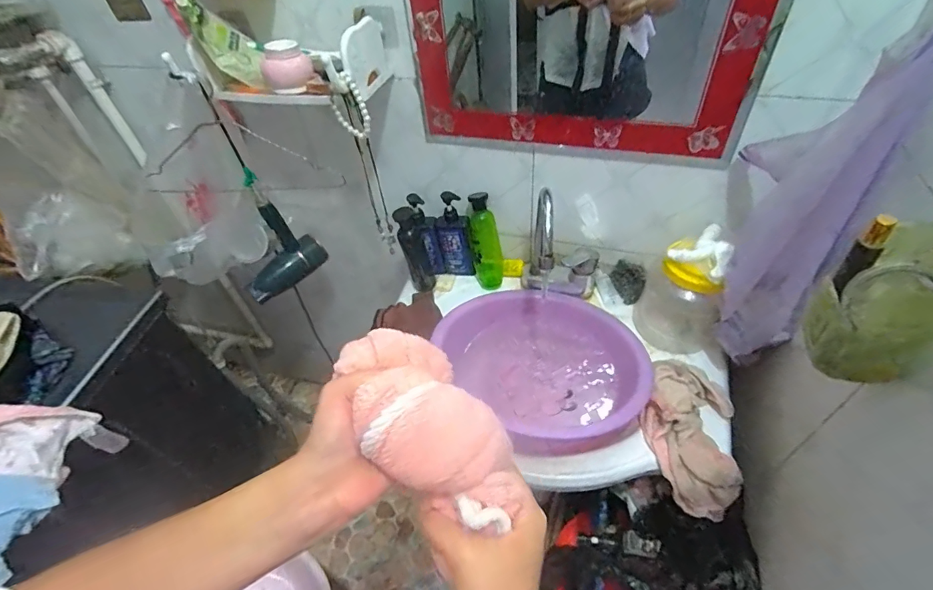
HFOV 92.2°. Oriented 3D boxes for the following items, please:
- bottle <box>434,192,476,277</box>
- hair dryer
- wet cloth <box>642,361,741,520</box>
[{"bbox_3d":[-0.025,-0.113,0.874,0.064,0.174,0.045,-9,47,-2],"label":"bottle"},{"bbox_3d":[-0.391,-0.096,0.923,0.067,0.170,0.173,32,58,31],"label":"hair dryer"},{"bbox_3d":[0.338,0.211,0.687,0.132,0.130,0.192,6,48,12],"label":"wet cloth"}]

